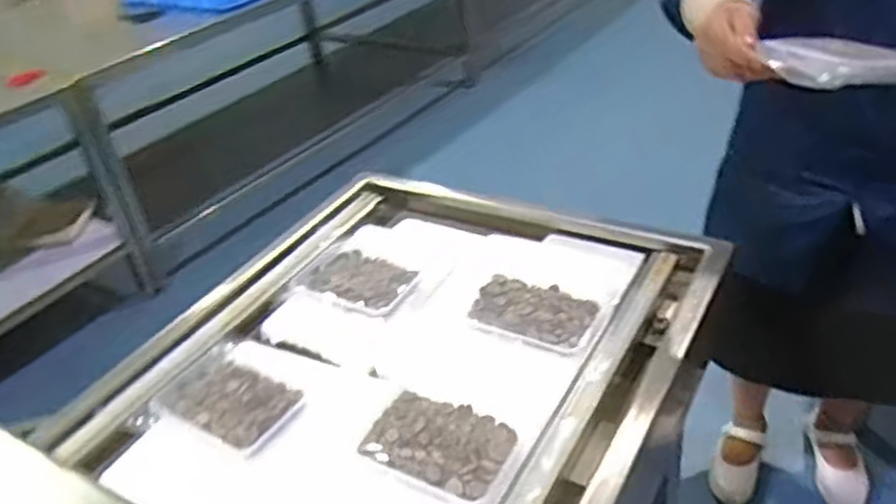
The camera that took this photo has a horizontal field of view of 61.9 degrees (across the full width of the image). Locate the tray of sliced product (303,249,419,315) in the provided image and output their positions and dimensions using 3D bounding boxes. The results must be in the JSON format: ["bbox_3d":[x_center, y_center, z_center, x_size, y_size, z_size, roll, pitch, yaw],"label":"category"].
[{"bbox_3d":[-0.114,0.040,0.982,0.145,0.026,0.086,17,40,32],"label":"tray of sliced product"}]

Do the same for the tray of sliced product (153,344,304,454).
[{"bbox_3d":[-0.240,0.162,0.833,0.166,0.019,0.115,16,40,31],"label":"tray of sliced product"}]

